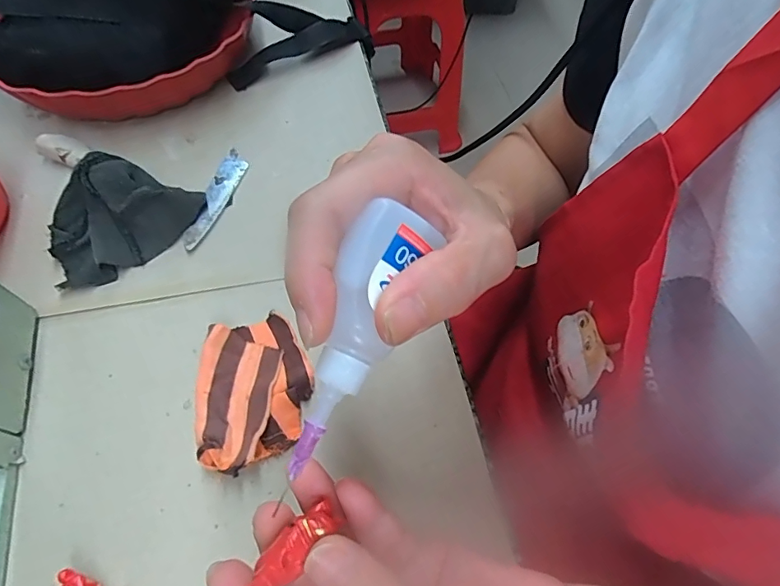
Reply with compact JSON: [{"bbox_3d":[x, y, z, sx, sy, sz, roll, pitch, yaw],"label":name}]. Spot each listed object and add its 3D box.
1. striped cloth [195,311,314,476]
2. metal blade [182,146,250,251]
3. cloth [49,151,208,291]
[{"bbox_3d":[-0.084,0.058,0.300,0.065,0.019,0.099,0,61,-4],"label":"striped cloth"},{"bbox_3d":[-0.140,-0.076,0.381,0.021,0.004,0.098,15,59,6],"label":"metal blade"},{"bbox_3d":[-0.199,-0.062,0.348,0.105,0.044,0.075,-36,69,-21],"label":"cloth"}]

